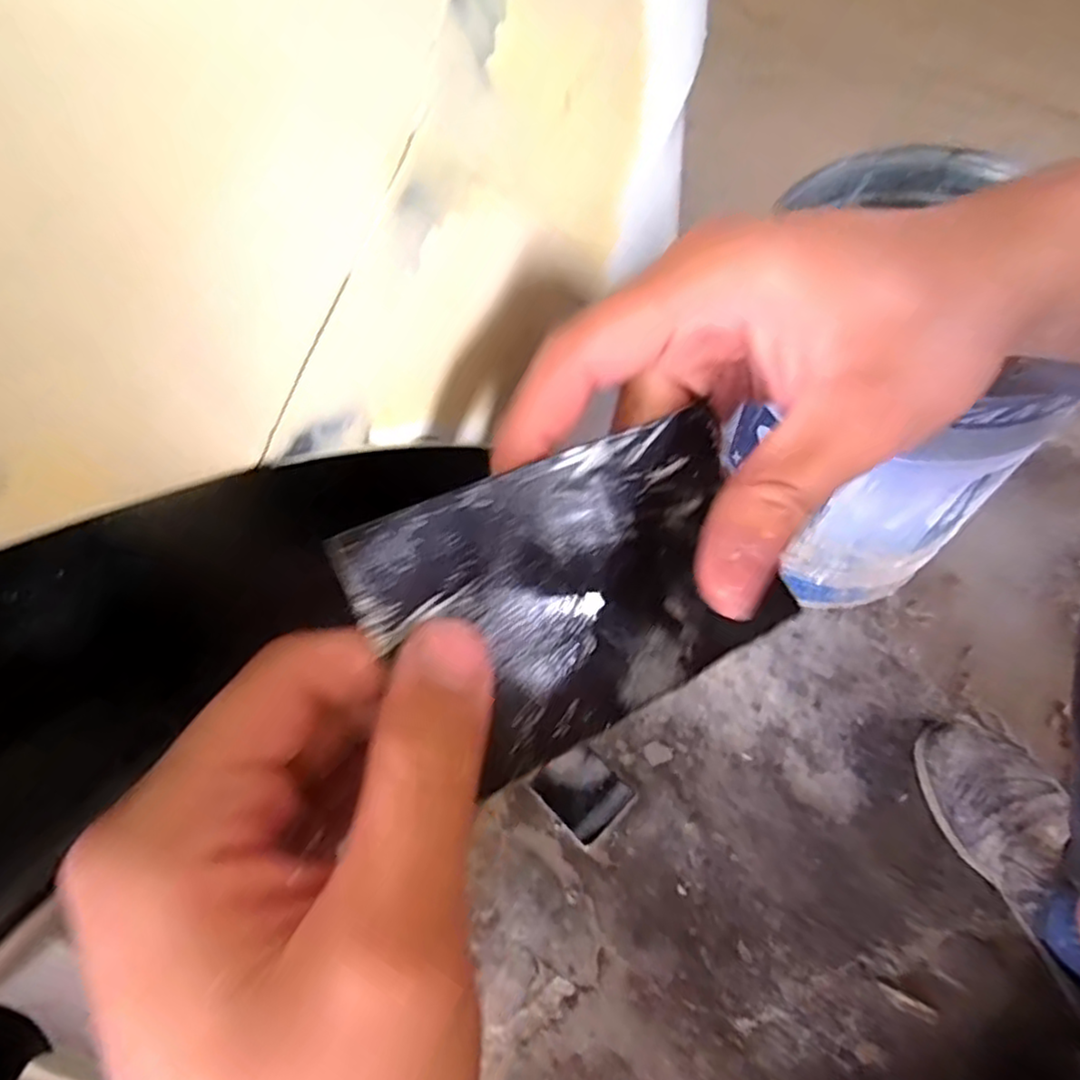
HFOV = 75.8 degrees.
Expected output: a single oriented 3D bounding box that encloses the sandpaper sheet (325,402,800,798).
[{"bbox_3d":[0.013,0.011,0.179,0.112,0.007,0.068,-23,95,-26],"label":"sandpaper sheet"}]

